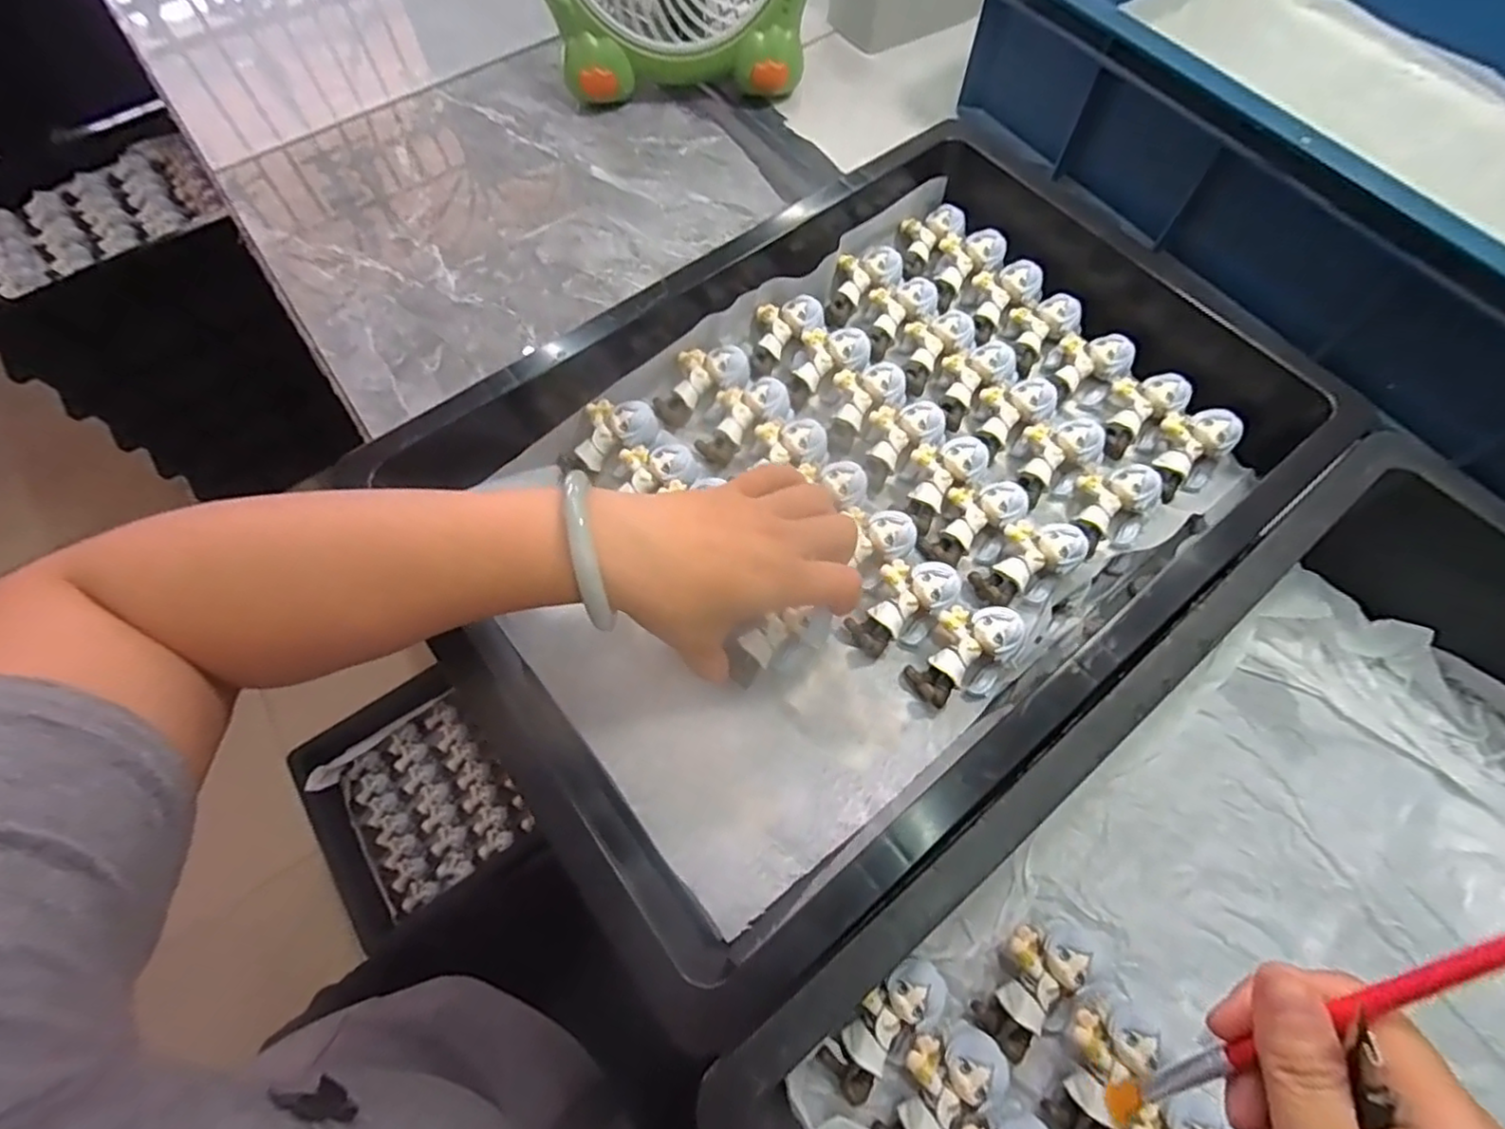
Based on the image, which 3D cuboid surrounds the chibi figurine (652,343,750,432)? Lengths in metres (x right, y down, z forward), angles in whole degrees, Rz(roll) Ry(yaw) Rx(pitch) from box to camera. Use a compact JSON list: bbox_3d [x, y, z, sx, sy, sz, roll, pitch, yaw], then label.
[{"bbox_3d":[-0.034,-0.112,0.397,0.065,0.022,0.037,-39,70,10],"label":"chibi figurine"}]

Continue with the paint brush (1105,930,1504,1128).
[{"bbox_3d":[0.168,0.121,0.175,0.165,0.009,0.007,-46,69,24],"label":"paint brush"}]

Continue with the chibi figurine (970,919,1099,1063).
[{"bbox_3d":[0.128,0.187,0.295,0.065,0.024,0.032,-41,72,-15],"label":"chibi figurine"}]

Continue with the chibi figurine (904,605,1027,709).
[{"bbox_3d":[0.109,0.046,0.331,0.040,0.030,0.056,40,72,16],"label":"chibi figurine"}]

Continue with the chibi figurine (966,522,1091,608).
[{"bbox_3d":[0.150,-0.001,0.351,0.053,0.025,0.038,-37,71,-14],"label":"chibi figurine"}]

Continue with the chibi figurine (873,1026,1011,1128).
[{"bbox_3d":[0.079,0.225,0.275,0.060,0.018,0.034,-42,73,-16],"label":"chibi figurine"}]

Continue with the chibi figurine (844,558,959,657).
[{"bbox_3d":[0.079,0.023,0.342,0.037,0.026,0.058,38,72,15],"label":"chibi figurine"}]

